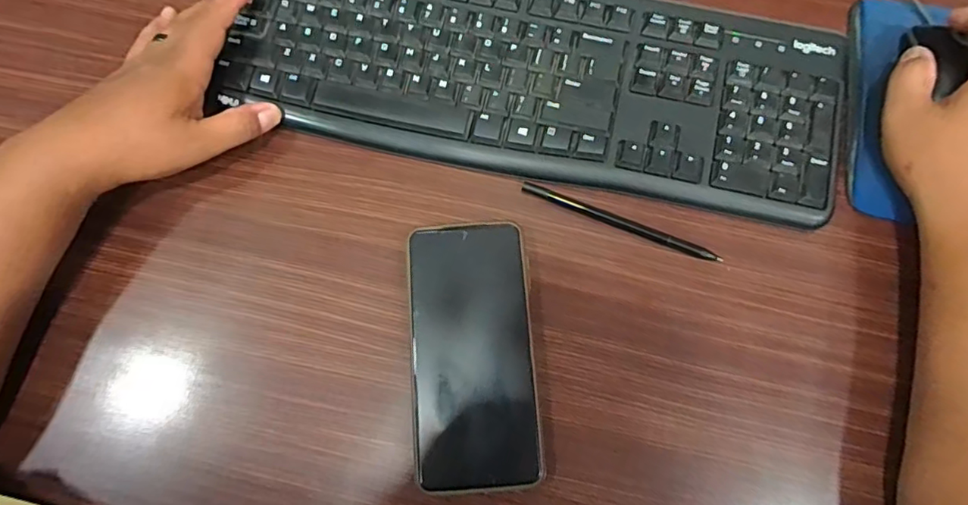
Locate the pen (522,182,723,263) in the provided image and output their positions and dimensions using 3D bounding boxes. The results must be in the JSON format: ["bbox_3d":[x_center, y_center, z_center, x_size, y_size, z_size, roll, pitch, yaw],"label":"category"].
[{"bbox_3d":[0.092,-0.021,0.364,0.137,0.004,0.008,22,77,6],"label":"pen"}]

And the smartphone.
[{"bbox_3d":[-0.006,0.063,0.343,0.075,0.013,0.163,-4,76,0],"label":"smartphone"}]

